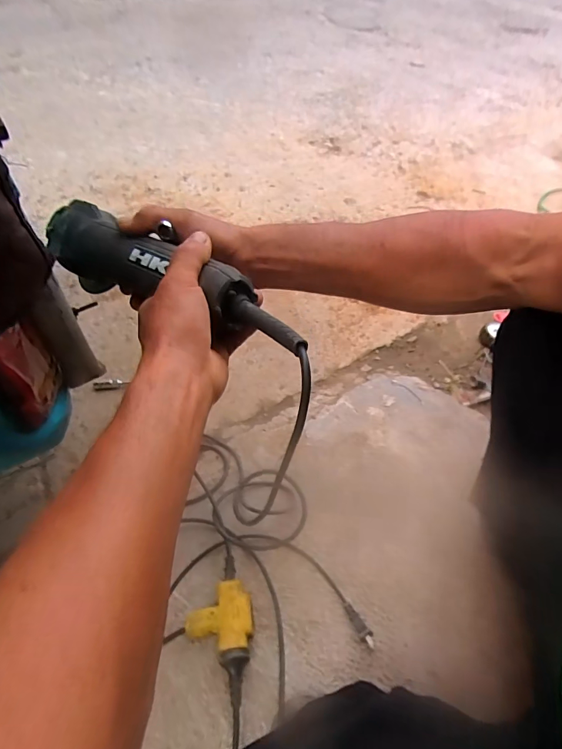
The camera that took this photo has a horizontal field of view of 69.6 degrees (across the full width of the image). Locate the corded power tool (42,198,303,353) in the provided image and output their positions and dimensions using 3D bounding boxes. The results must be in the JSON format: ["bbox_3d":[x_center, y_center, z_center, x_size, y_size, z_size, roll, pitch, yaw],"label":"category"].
[{"bbox_3d":[-0.100,-0.085,0.361,0.291,0.064,0.057,25,54,23],"label":"corded power tool"}]

